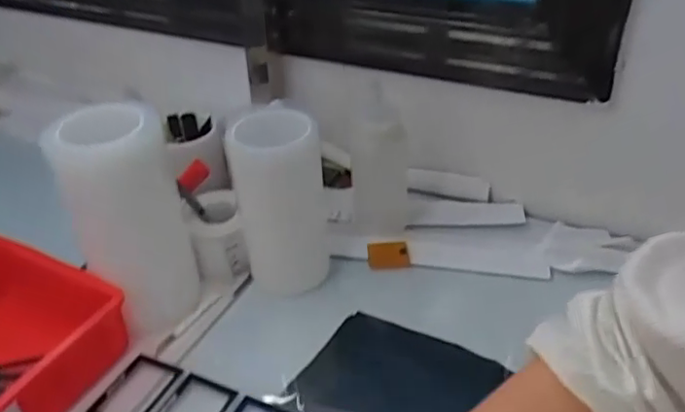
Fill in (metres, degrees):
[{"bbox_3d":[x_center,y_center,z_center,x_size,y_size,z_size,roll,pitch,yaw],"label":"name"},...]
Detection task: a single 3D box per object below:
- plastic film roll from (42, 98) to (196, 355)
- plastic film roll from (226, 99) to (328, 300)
[{"bbox_3d":[-0.234,0.015,0.682,0.117,0.262,0.088,-17,38,-19],"label":"plastic film roll"},{"bbox_3d":[-0.068,0.006,0.706,0.100,0.234,0.092,-5,36,-3],"label":"plastic film roll"}]

